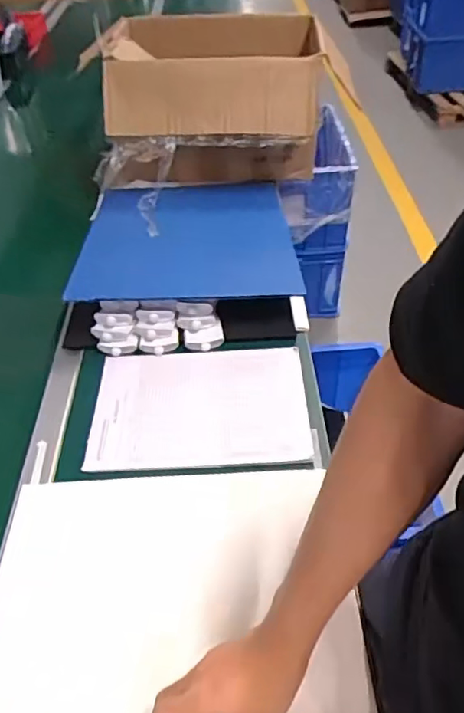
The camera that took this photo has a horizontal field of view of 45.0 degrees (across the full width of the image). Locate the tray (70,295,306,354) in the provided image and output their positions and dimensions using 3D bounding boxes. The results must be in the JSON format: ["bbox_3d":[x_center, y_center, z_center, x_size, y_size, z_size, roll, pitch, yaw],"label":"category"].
[{"bbox_3d":[-0.072,-0.047,0.852,0.371,0.052,0.073,-1,44,3],"label":"tray"}]

